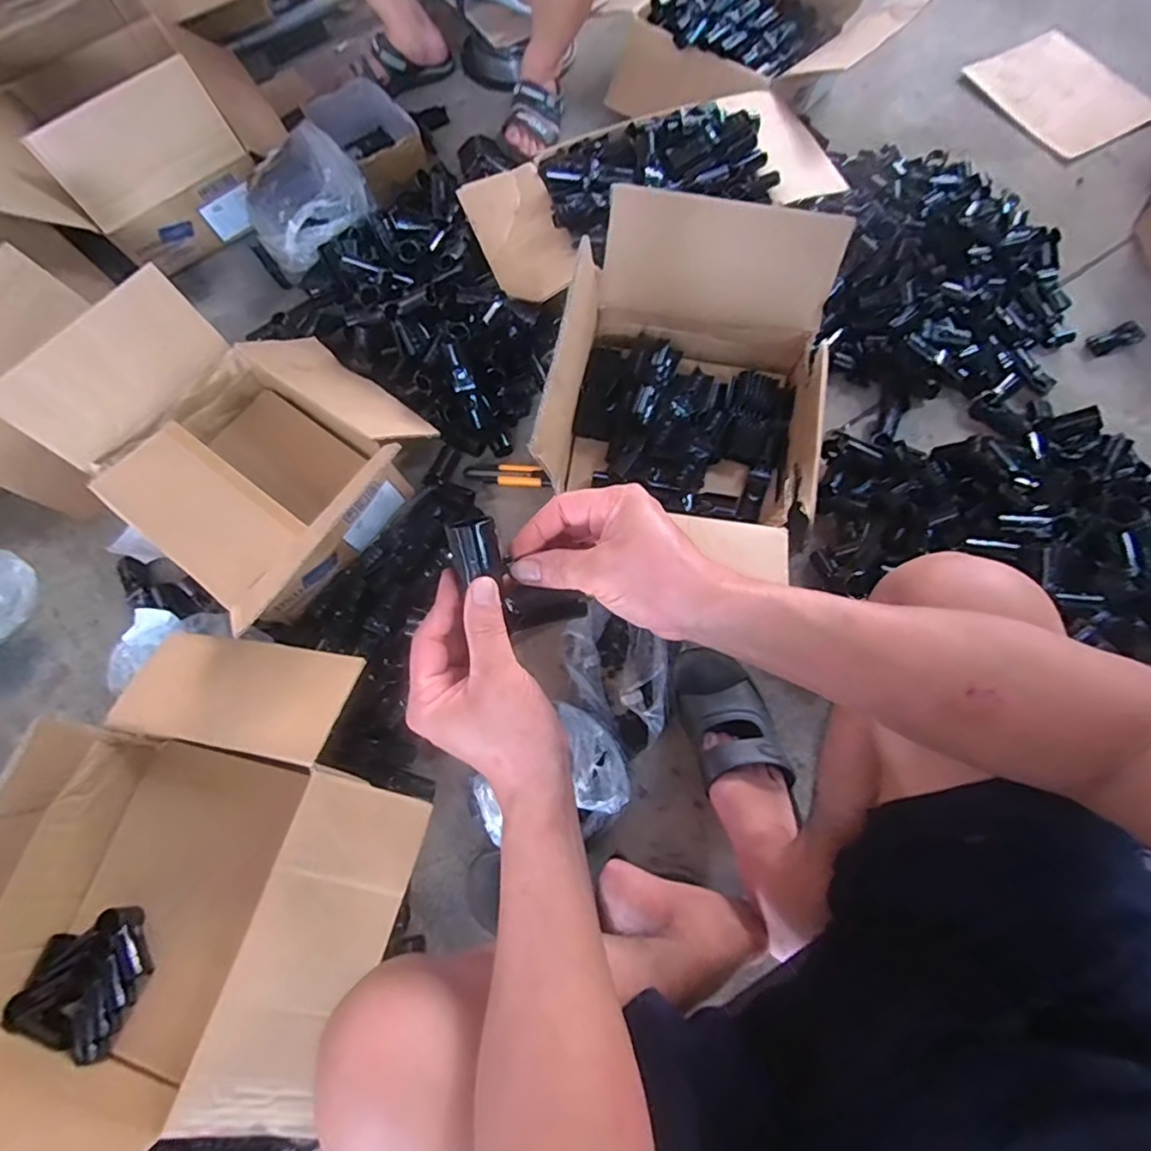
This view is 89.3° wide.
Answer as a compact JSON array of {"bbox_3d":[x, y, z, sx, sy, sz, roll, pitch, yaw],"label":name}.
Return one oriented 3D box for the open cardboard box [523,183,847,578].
[{"bbox_3d":[0.157,-0.226,0.744,0.334,0.229,0.407,12,72,6],"label":"open cardboard box"}]

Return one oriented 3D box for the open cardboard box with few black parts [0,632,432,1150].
[{"bbox_3d":[-0.377,0.300,0.555,0.363,0.214,0.474,15,72,7],"label":"open cardboard box with few black parts"}]

